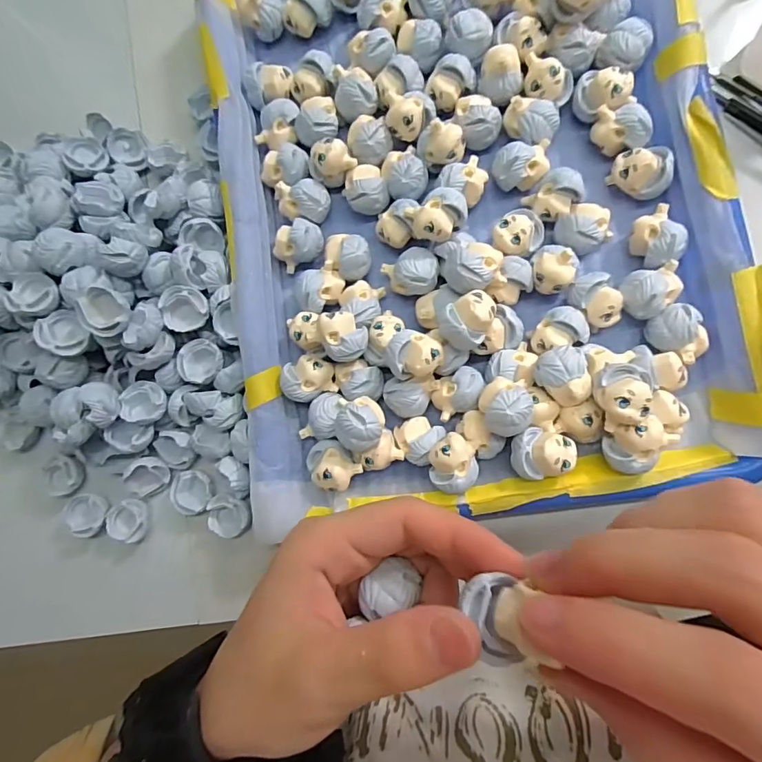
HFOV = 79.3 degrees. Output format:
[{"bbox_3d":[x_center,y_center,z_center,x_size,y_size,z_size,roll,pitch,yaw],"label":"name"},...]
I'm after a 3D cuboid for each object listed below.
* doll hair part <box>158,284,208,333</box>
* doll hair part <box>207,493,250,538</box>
[{"bbox_3d":[-0.104,-0.039,0.244,0.023,0.011,0.023,-15,84,7],"label":"doll hair part"},{"bbox_3d":[-0.083,0.075,0.255,0.025,0.009,0.023,6,87,8],"label":"doll hair part"}]

